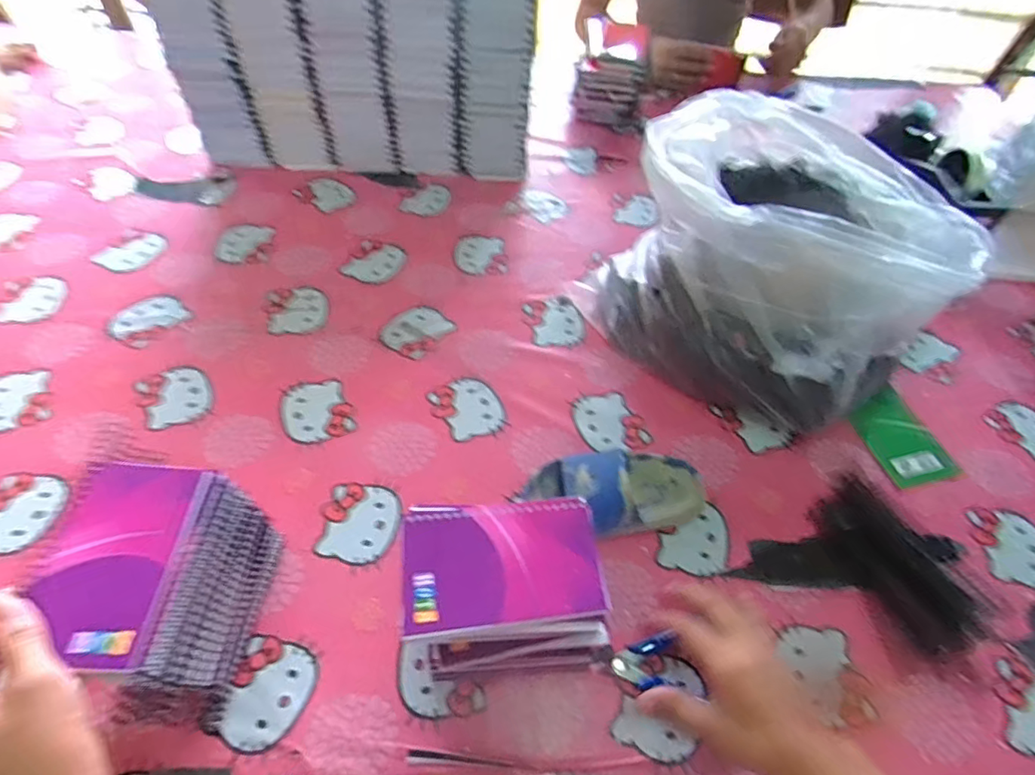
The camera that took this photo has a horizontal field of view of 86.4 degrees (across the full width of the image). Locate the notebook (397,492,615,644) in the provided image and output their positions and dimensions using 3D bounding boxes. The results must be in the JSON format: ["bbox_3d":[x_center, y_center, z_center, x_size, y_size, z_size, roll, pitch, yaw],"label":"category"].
[{"bbox_3d":[-0.010,0.116,0.370,0.130,0.008,0.083,-4,54,-6],"label":"notebook"}]

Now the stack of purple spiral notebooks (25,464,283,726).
[{"bbox_3d":[-0.260,0.154,0.409,0.090,0.148,0.147,4,54,-1],"label":"stack of purple spiral notebooks"}]

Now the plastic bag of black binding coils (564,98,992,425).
[{"bbox_3d":[0.280,-0.143,0.616,0.295,0.214,0.338,-38,64,-27],"label":"plastic bag of black binding coils"}]

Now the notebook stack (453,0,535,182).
[{"bbox_3d":[-0.034,-0.458,0.790,0.109,0.294,0.111,2,54,-2],"label":"notebook stack"}]

